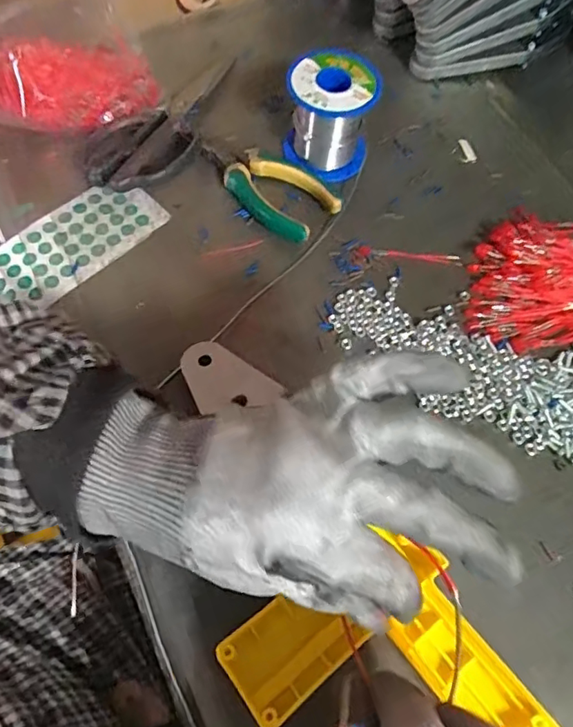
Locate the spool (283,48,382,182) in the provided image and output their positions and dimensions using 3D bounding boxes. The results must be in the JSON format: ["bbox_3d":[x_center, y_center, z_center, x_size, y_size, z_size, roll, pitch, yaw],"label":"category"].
[{"bbox_3d":[0.032,-0.181,0.389,0.060,0.063,0.057,1,64,-2],"label":"spool"}]

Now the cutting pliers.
[{"bbox_3d":[-0.014,-0.133,0.385,0.055,0.018,0.109,-34,70,-17],"label":"cutting pliers"}]

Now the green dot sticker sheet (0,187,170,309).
[{"bbox_3d":[-0.145,-0.083,0.369,0.119,0.008,0.057,-39,74,-15],"label":"green dot sticker sheet"}]

